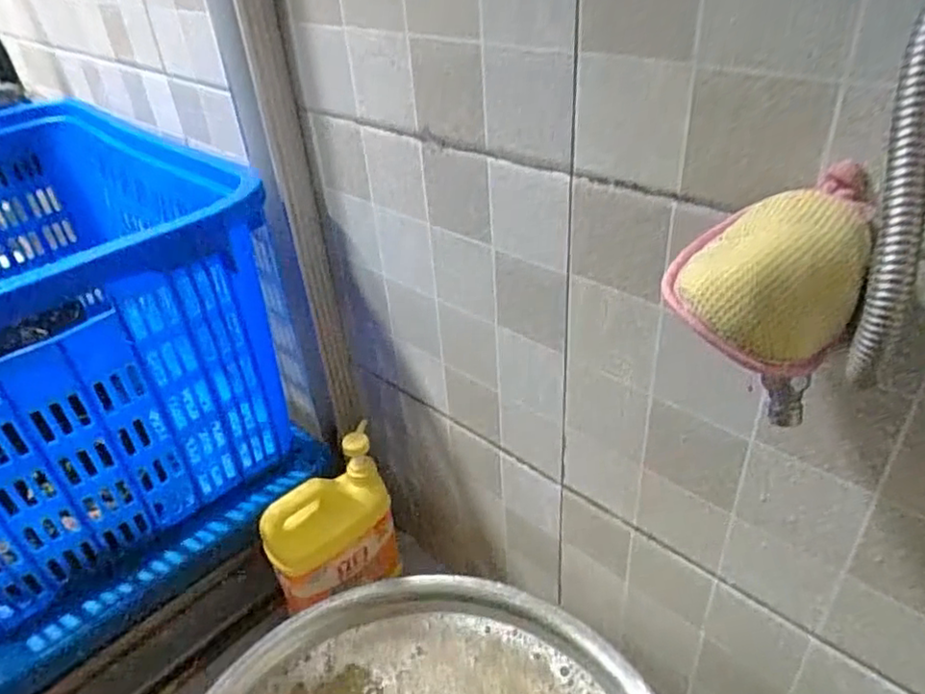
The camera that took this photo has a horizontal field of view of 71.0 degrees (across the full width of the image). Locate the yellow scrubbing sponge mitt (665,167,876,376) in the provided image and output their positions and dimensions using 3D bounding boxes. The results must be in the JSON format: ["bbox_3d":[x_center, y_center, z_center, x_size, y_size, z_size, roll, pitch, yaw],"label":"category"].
[{"bbox_3d":[0.145,-0.037,0.314,0.083,0.057,0.094,13,39,23],"label":"yellow scrubbing sponge mitt"}]

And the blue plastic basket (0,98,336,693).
[{"bbox_3d":[-0.559,-0.024,0.800,0.460,0.357,0.700,-32,43,-32],"label":"blue plastic basket"}]

